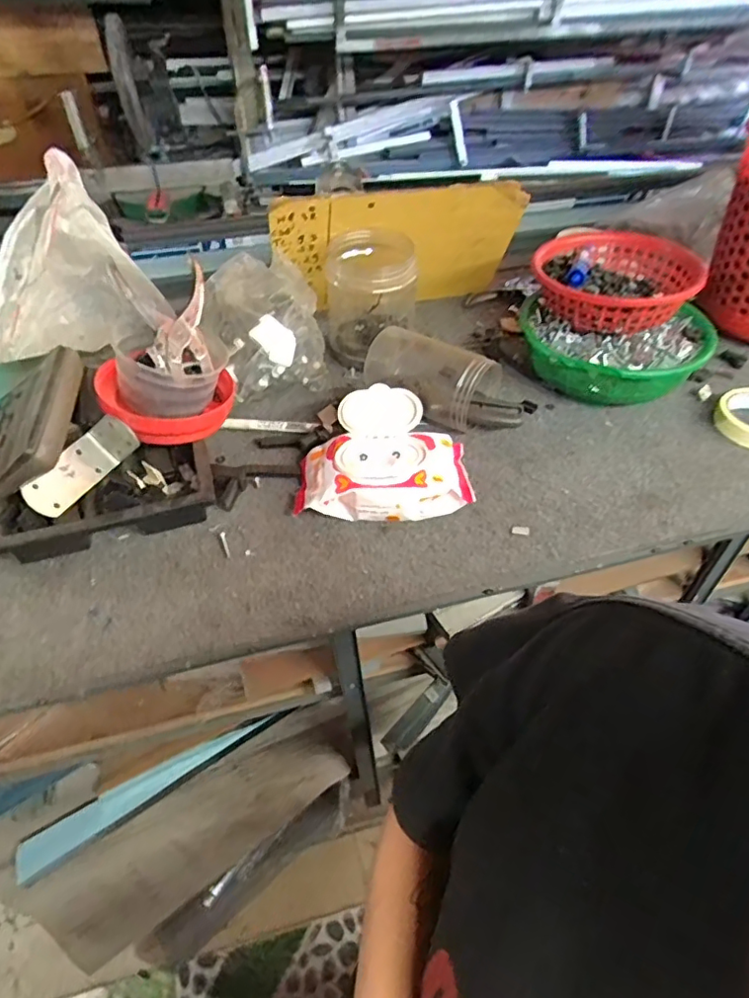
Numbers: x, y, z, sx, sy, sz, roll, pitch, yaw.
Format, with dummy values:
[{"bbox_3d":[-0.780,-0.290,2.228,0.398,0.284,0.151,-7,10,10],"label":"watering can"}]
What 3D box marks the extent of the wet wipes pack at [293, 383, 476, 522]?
[{"bbox_3d":[0.010,-0.048,0.616,0.174,0.068,0.142,0,45,2],"label":"wet wipes pack"}]

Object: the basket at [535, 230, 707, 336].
[{"bbox_3d":[0.286,-0.264,0.690,0.185,0.060,0.184,26,51,25],"label":"basket"}]

